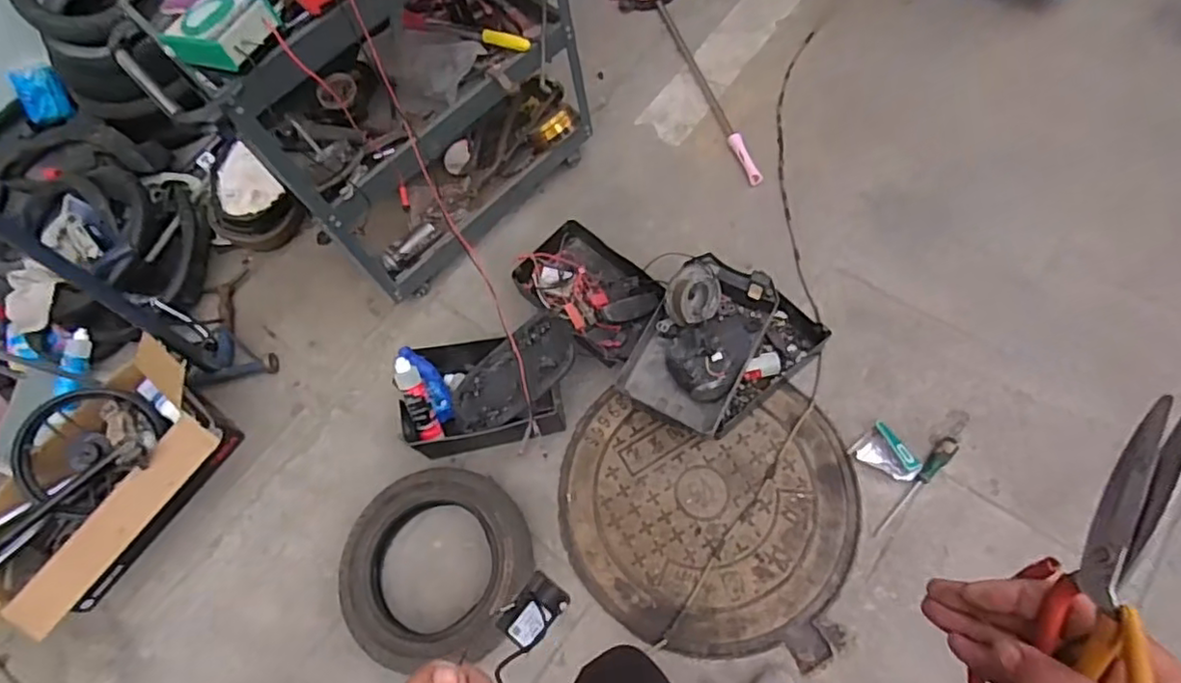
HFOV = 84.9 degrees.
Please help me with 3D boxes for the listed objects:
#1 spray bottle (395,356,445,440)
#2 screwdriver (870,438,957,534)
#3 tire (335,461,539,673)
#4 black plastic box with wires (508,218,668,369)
[{"bbox_3d":[-0.360,0.115,1.332,0.053,0.043,0.172,-20,110,-5],"label":"spray bottle"},{"bbox_3d":[0.642,0.287,1.266,0.034,0.028,0.247,38,75,16],"label":"screwdriver"},{"bbox_3d":[-0.308,0.439,1.286,0.376,0.082,0.357,-3,66,7],"label":"tire"},{"bbox_3d":[-0.002,-0.118,1.546,0.233,0.066,0.360,-42,72,-13],"label":"black plastic box with wires"}]

